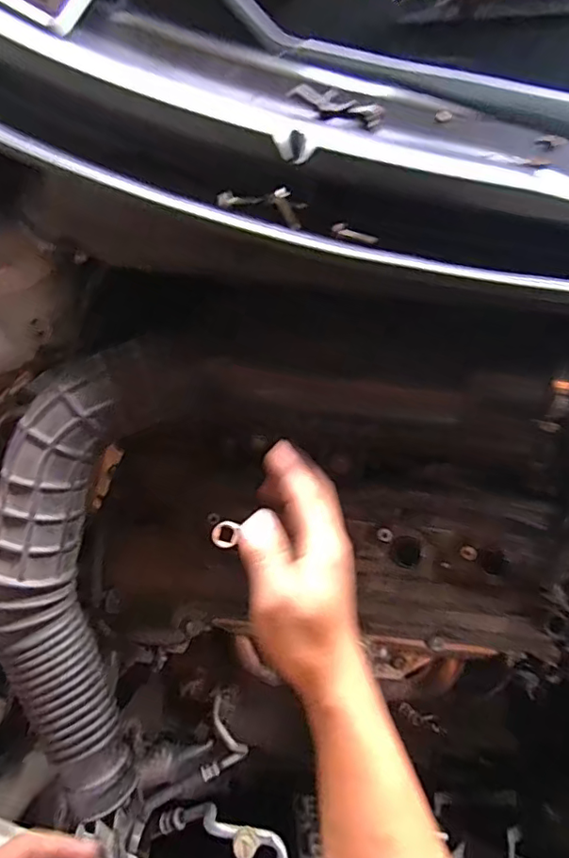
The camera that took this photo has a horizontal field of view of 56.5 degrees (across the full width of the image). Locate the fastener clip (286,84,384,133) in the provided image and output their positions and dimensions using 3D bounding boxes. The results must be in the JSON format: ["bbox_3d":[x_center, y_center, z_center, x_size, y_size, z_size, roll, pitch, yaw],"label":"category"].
[{"bbox_3d":[0.038,-0.236,0.388,0.068,0.012,0.019,24,71,7],"label":"fastener clip"}]

